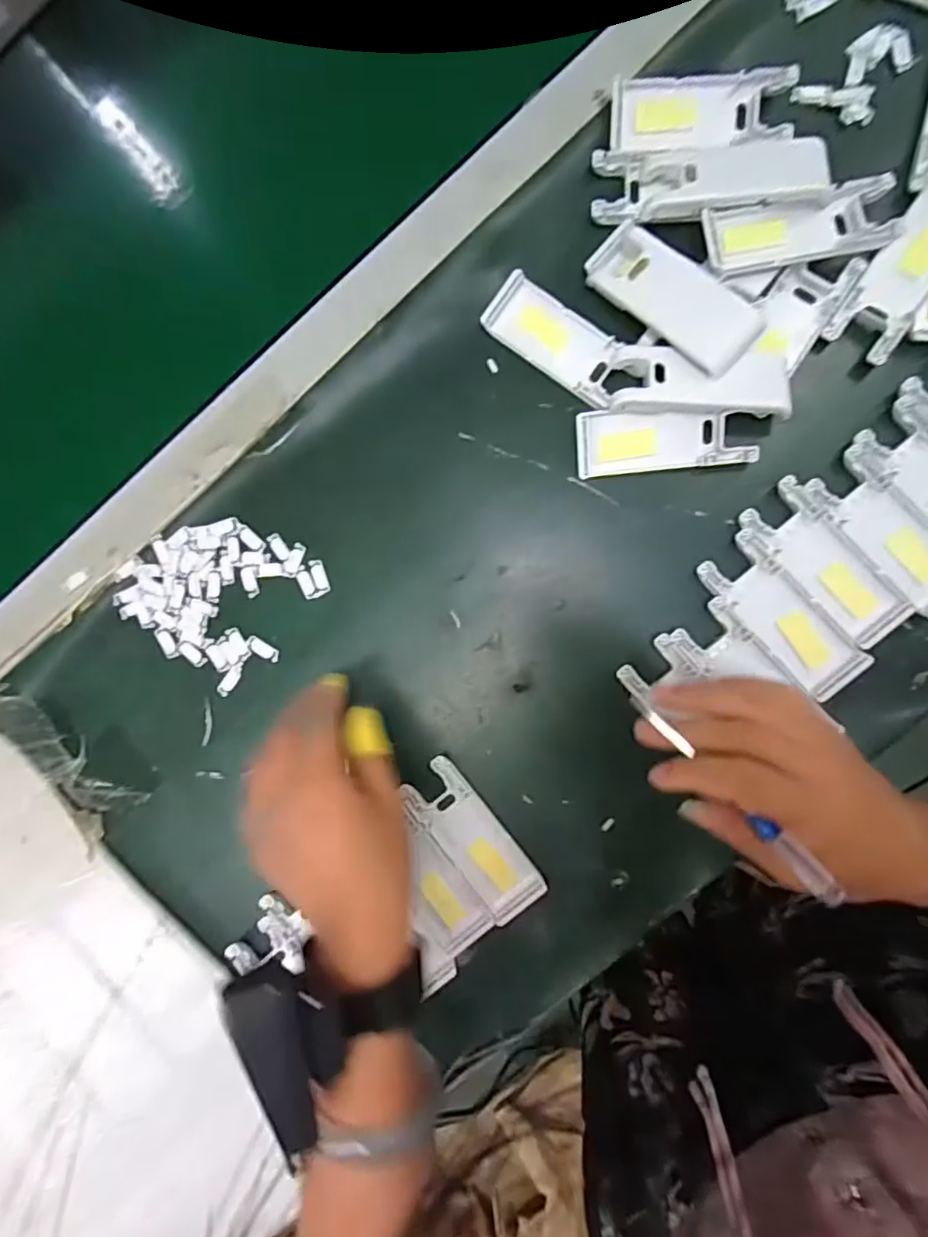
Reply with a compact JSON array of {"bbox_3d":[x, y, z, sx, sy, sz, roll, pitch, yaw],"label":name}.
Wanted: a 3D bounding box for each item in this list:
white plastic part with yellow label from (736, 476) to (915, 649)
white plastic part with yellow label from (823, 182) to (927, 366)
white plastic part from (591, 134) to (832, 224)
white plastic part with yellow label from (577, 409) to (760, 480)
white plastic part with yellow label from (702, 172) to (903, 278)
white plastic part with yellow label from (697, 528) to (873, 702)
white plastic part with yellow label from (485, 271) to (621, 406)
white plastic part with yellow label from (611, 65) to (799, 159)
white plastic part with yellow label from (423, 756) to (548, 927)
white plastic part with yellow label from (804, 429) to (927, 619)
[{"bbox_3d":[0.212,-0.029,0.349,0.047,0.007,0.104,-39,86,5],"label":"white plastic part with yellow label"},{"bbox_3d":[0.262,-0.209,0.339,0.038,0.017,0.117,35,94,5],"label":"white plastic part with yellow label"},{"bbox_3d":[0.145,-0.263,0.350,0.130,0.018,0.044,2,90,6],"label":"white plastic part"},{"bbox_3d":[0.122,-0.109,0.358,0.103,0.020,0.036,-4,90,6],"label":"white plastic part with yellow label"},{"bbox_3d":[0.195,-0.228,0.344,0.102,0.017,0.040,-8,89,6],"label":"white plastic part with yellow label"},{"bbox_3d":[0.191,-0.004,0.349,0.041,0.015,0.102,-41,86,5],"label":"white plastic part with yellow label"},{"bbox_3d":[0.060,-0.175,0.371,0.094,0.012,0.039,38,94,5],"label":"white plastic part with yellow label"},{"bbox_3d":[0.142,-0.305,0.352,0.103,0.013,0.038,-2,90,6],"label":"white plastic part with yellow label"},{"bbox_3d":[0.005,0.141,0.373,0.038,0.012,0.103,-41,86,5],"label":"white plastic part with yellow label"},{"bbox_3d":[0.254,-0.054,0.343,0.048,0.008,0.105,-40,86,5],"label":"white plastic part with yellow label"}]

